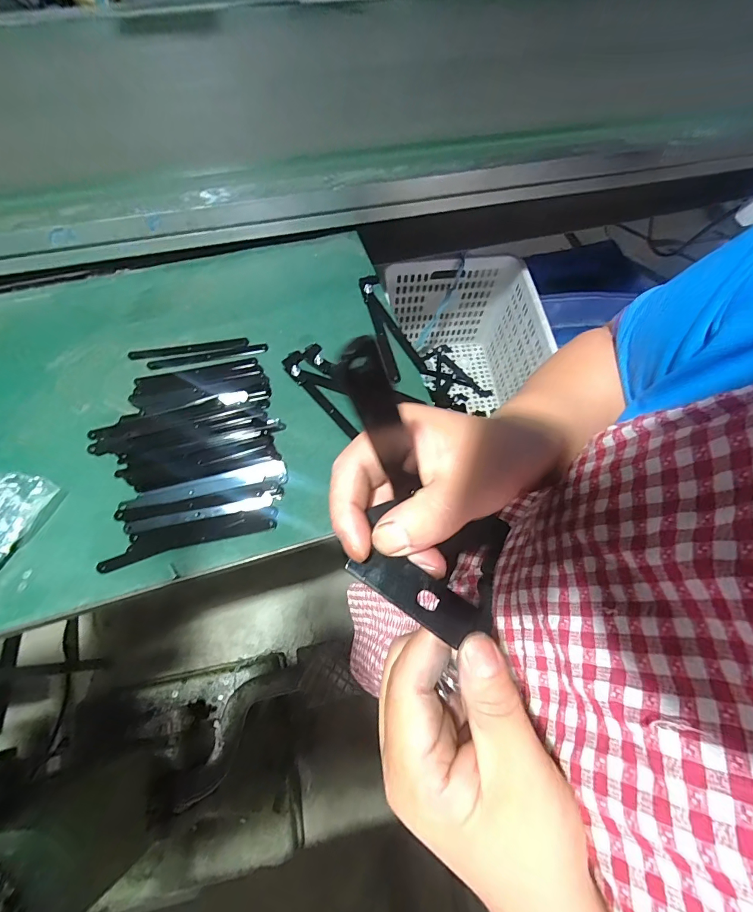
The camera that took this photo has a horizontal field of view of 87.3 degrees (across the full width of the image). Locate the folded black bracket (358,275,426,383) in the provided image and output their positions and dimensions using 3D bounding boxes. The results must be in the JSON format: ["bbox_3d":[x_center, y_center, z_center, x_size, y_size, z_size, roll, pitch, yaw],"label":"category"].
[{"bbox_3d":[0.023,-0.230,0.683,0.060,0.019,0.215,-14,67,-7],"label":"folded black bracket"}]

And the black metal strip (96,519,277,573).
[{"bbox_3d":[-0.260,0.119,0.548,0.232,0.008,0.024,-14,67,-7],"label":"black metal strip"}]

